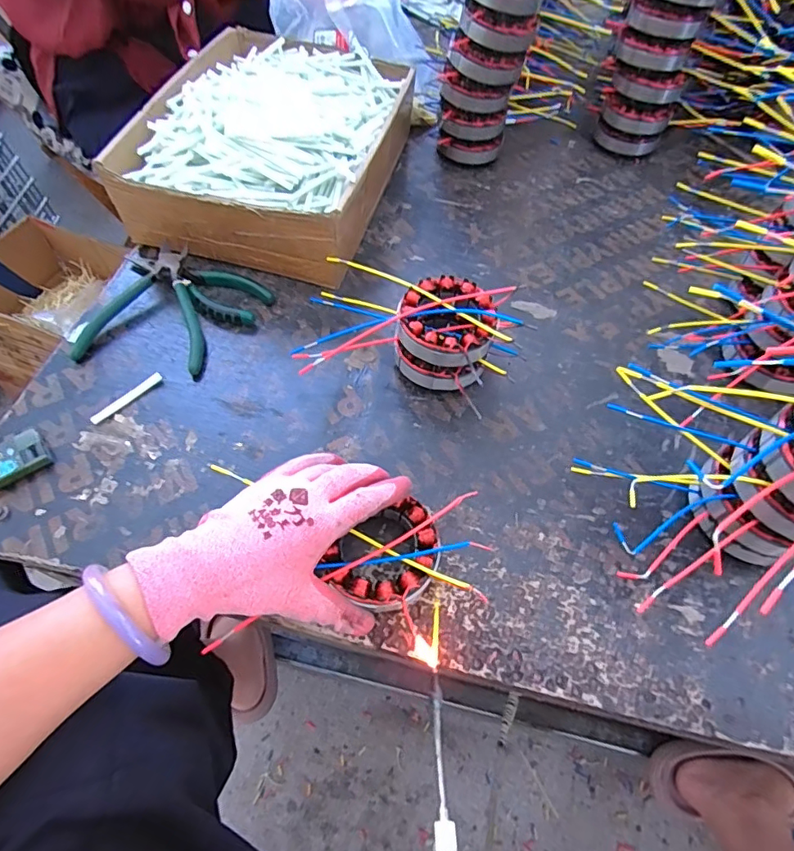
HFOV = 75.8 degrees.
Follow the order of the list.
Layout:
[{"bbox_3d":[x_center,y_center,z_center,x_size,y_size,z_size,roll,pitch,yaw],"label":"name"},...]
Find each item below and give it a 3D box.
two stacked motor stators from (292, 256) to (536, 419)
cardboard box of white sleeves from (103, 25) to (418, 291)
[{"bbox_3d":[0.012,-0.084,0.460,0.179,0.065,0.106,13,59,6],"label":"two stacked motor stators"},{"bbox_3d":[-0.130,-0.315,0.570,0.238,0.111,0.312,13,59,6],"label":"cardboard box of white sleeves"}]

